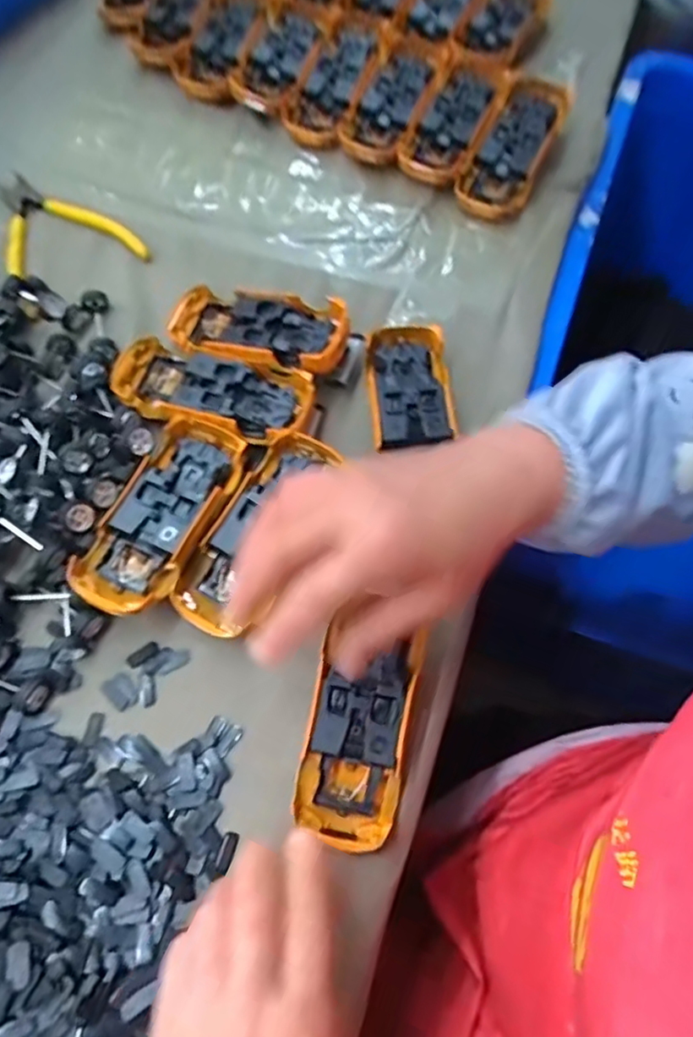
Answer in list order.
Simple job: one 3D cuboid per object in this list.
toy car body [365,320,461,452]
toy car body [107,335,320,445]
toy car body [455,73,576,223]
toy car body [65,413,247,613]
[{"bbox_3d":[0.042,-0.085,0.441,0.051,0.031,0.095,-2,66,-3],"label":"toy car body"},{"bbox_3d":[-0.092,-0.085,0.436,0.132,0.031,0.057,17,67,5],"label":"toy car body"},{"bbox_3d":[0.142,-0.315,0.555,0.062,0.036,0.144,22,68,9],"label":"toy car body"},{"bbox_3d":[-0.111,-0.001,0.400,0.058,0.031,0.129,23,67,8],"label":"toy car body"}]

